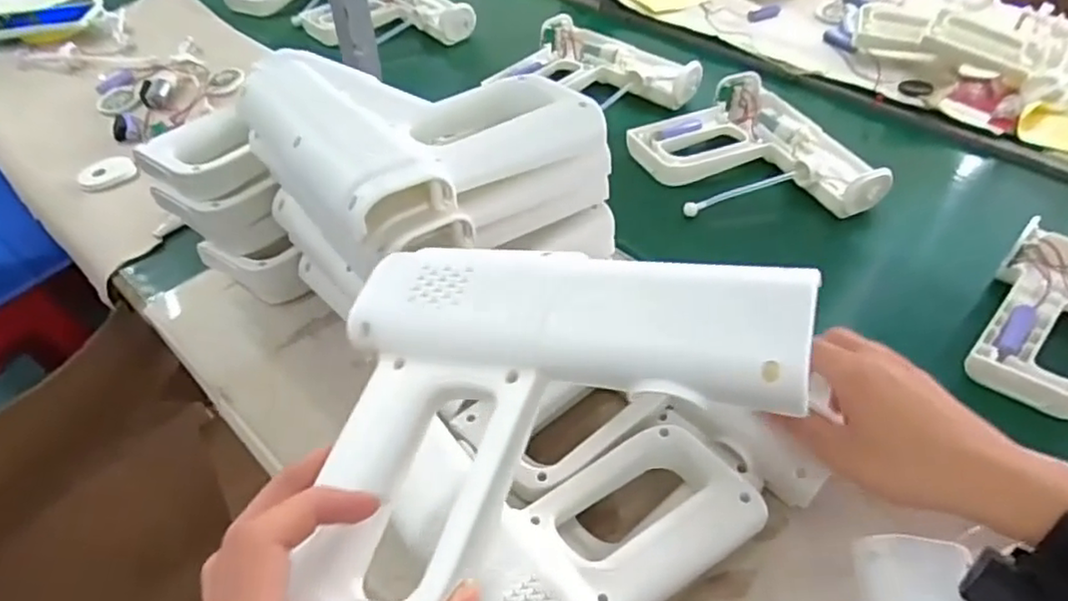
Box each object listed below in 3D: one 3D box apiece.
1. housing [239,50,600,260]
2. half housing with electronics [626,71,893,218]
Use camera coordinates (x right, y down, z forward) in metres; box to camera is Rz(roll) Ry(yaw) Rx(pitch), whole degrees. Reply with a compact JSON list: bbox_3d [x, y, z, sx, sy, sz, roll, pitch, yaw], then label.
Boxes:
[{"bbox_3d":[-0.092,-0.132,0.453,0.183,0.048,0.219,-31,53,-24],"label":"housing"},{"bbox_3d":[0.219,-0.151,0.685,0.178,0.039,0.215,-17,48,-13],"label":"half housing with electronics"}]

